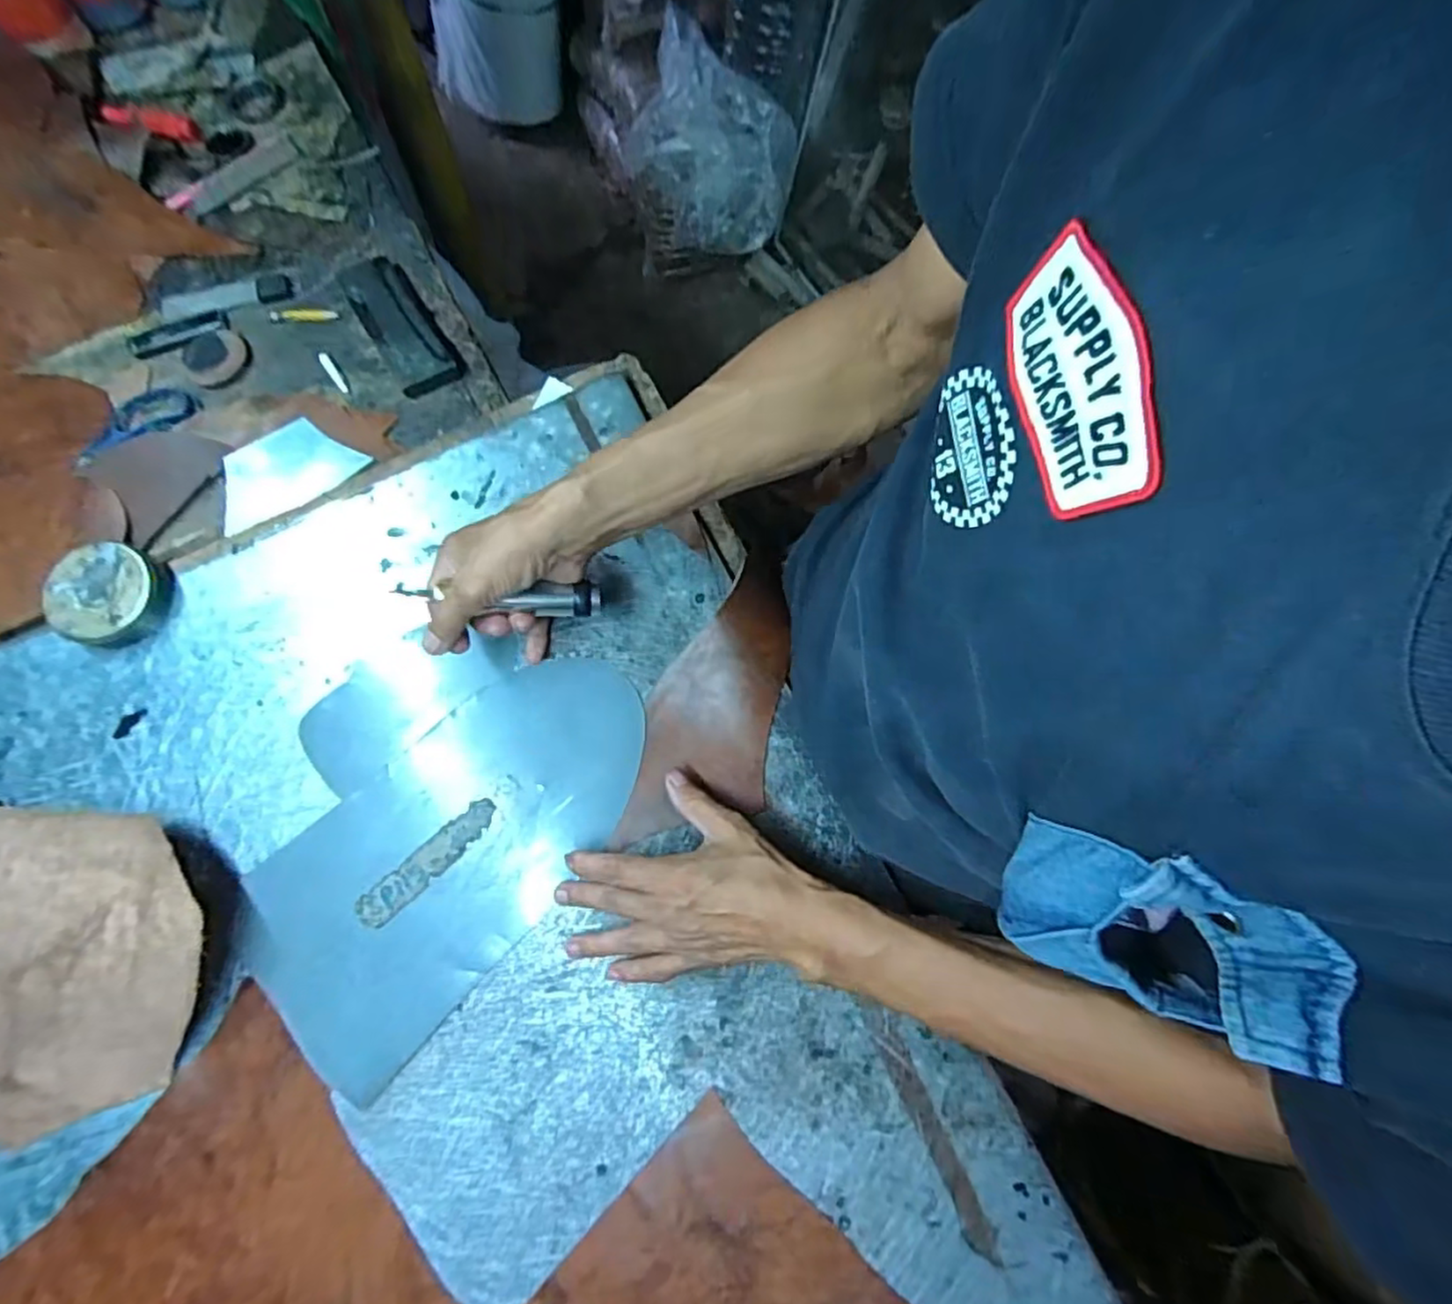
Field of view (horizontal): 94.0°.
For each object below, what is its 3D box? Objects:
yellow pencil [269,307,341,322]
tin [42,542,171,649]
[{"bbox_3d":[-0.382,-0.306,0.614,0.060,0.006,0.014,-5,73,-5],"label":"yellow pencil"},{"bbox_3d":[-0.460,-0.043,0.508,0.068,0.032,0.075,25,73,4],"label":"tin"}]

